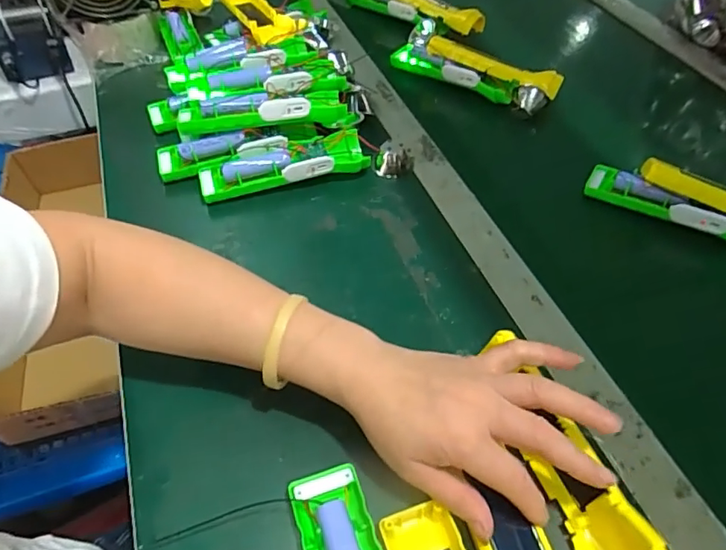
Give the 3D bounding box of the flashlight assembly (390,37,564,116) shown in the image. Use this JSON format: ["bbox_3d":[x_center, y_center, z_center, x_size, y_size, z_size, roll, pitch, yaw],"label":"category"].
[{"bbox_3d":[0.129,-0.250,0.636,0.203,0.043,0.057,27,54,21],"label":"flashlight assembly"}]

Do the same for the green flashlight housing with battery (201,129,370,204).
[{"bbox_3d":[-0.078,-0.105,0.521,0.159,0.036,0.042,-14,51,-12],"label":"green flashlight housing with battery"}]

